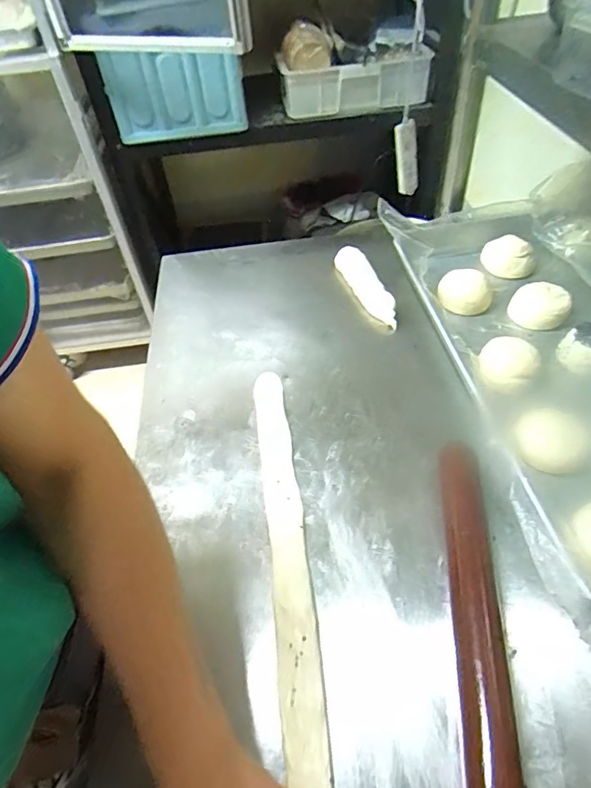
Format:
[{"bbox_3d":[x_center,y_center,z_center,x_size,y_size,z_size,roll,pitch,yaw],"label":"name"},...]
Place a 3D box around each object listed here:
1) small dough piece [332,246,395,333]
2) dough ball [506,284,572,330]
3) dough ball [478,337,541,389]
[{"bbox_3d":[0.109,-0.165,0.741,0.044,0.029,0.197,-15,49,-7],"label":"small dough piece"},{"bbox_3d":[0.332,-0.118,0.655,0.076,0.045,0.063,22,54,23],"label":"dough ball"},{"bbox_3d":[0.261,-0.034,0.594,0.064,0.037,0.069,-3,48,3],"label":"dough ball"}]

